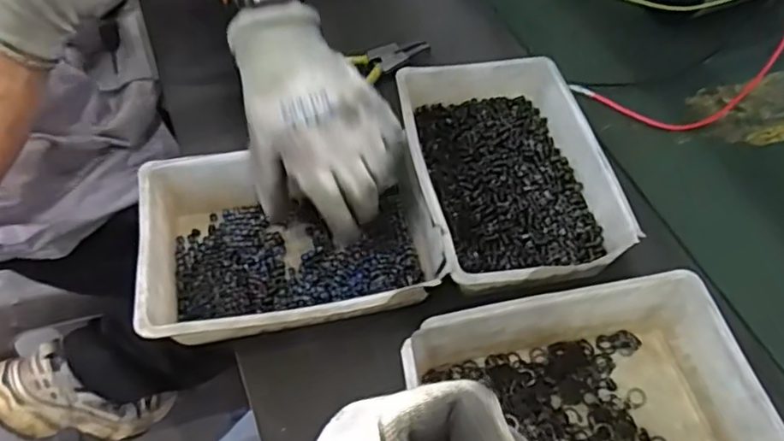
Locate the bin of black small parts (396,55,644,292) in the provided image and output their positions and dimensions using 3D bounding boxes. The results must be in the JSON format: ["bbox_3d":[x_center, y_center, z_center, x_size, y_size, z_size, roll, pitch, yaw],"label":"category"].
[{"bbox_3d":[0.090,-0.034,0.504,0.146,0.061,0.210,-11,55,-8],"label":"bin of black small parts"}]

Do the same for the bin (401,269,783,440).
[{"bbox_3d":[0.119,0.118,0.388,0.200,0.051,0.144,-10,54,-8],"label":"bin"}]

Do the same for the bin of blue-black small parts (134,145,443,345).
[{"bbox_3d":[-0.073,0.016,0.459,0.199,0.051,0.143,-7,55,-10],"label":"bin of blue-black small parts"}]

